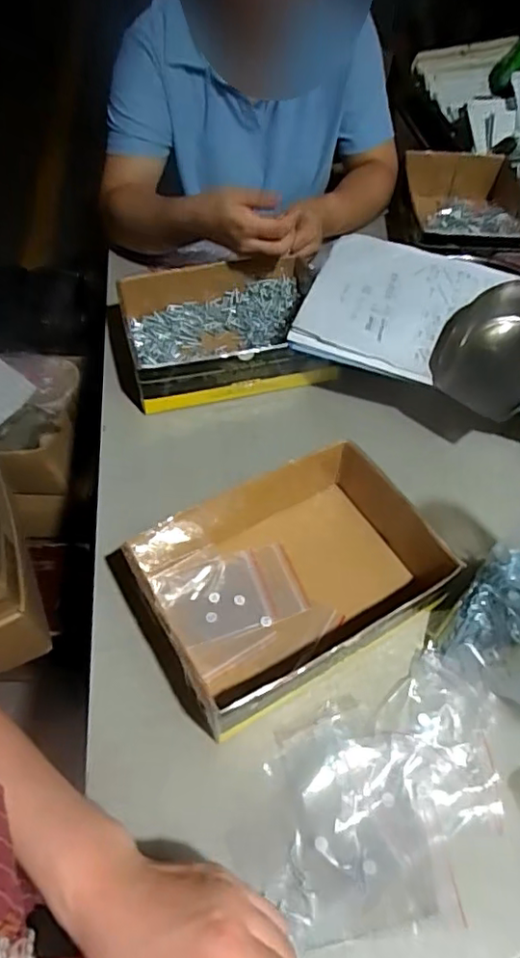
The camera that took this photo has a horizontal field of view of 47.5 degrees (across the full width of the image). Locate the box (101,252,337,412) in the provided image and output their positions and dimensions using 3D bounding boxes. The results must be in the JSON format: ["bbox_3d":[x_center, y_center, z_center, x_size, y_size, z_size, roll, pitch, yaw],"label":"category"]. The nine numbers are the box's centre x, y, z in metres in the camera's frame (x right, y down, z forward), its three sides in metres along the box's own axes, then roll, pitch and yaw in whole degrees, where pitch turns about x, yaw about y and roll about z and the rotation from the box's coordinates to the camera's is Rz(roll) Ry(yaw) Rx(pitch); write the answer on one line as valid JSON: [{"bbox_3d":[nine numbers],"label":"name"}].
[{"bbox_3d":[-0.053,-0.185,0.751,0.250,0.075,0.191,-8,53,-7],"label":"box"}]

